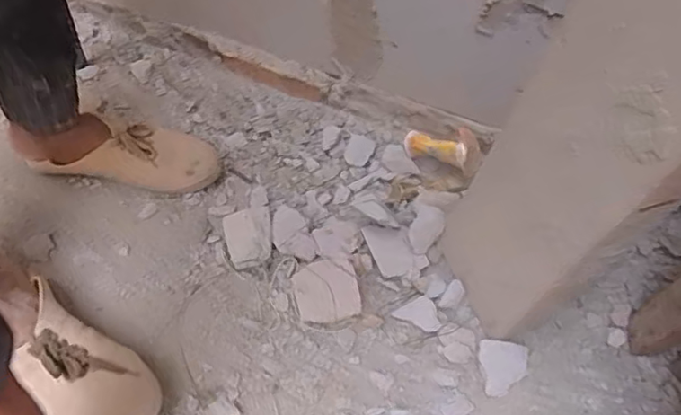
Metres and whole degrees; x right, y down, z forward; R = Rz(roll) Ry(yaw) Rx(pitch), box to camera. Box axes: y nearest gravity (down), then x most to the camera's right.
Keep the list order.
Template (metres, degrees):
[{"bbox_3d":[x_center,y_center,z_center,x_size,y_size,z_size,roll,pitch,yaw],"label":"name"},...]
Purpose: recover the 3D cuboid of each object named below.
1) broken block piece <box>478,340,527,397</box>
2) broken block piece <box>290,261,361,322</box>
[{"bbox_3d":[0.187,0.186,0.688,0.055,0.013,0.061,7,58,3],"label":"broken block piece"},{"bbox_3d":[-0.018,0.101,0.716,0.076,0.007,0.074,-20,71,8],"label":"broken block piece"}]

